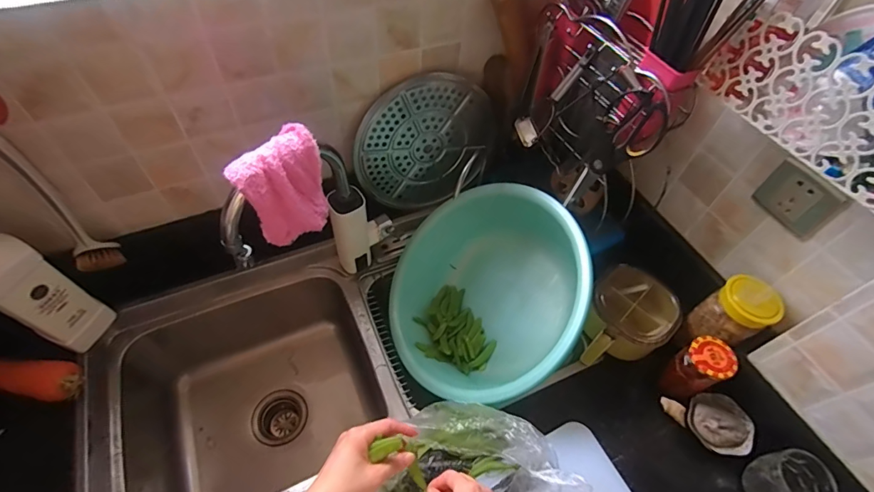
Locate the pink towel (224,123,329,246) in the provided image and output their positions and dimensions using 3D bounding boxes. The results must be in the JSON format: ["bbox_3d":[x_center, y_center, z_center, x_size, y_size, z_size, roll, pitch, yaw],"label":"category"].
[{"bbox_3d":[-0.187,-0.070,0.543,0.033,0.124,0.106,30,59,36],"label":"pink towel"}]

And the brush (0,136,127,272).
[{"bbox_3d":[-0.528,-0.050,0.586,0.076,0.220,0.052,35,59,19],"label":"brush"}]

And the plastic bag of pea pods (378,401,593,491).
[{"bbox_3d":[0.034,0.299,0.568,0.276,0.123,0.187,-1,54,-5],"label":"plastic bag of pea pods"}]

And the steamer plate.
[{"bbox_3d":[-0.014,-0.187,0.821,0.271,0.268,0.027,-11,46,-20],"label":"steamer plate"}]

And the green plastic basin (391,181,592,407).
[{"bbox_3d":[0.091,0.087,0.775,0.363,0.188,0.391,-5,79,28],"label":"green plastic basin"}]

